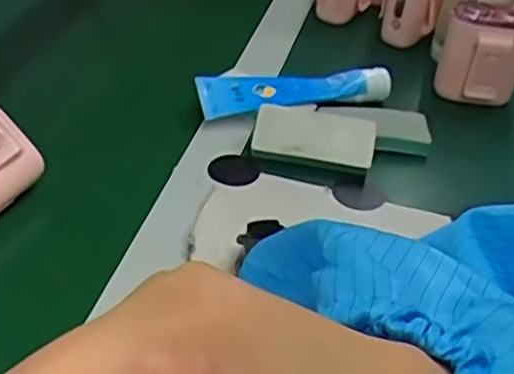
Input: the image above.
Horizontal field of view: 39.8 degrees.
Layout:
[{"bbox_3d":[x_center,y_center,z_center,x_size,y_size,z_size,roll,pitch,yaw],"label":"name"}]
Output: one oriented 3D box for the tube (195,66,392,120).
[{"bbox_3d":[0.031,-0.076,0.570,0.152,0.033,0.041,-2,40,-10],"label":"tube"}]

